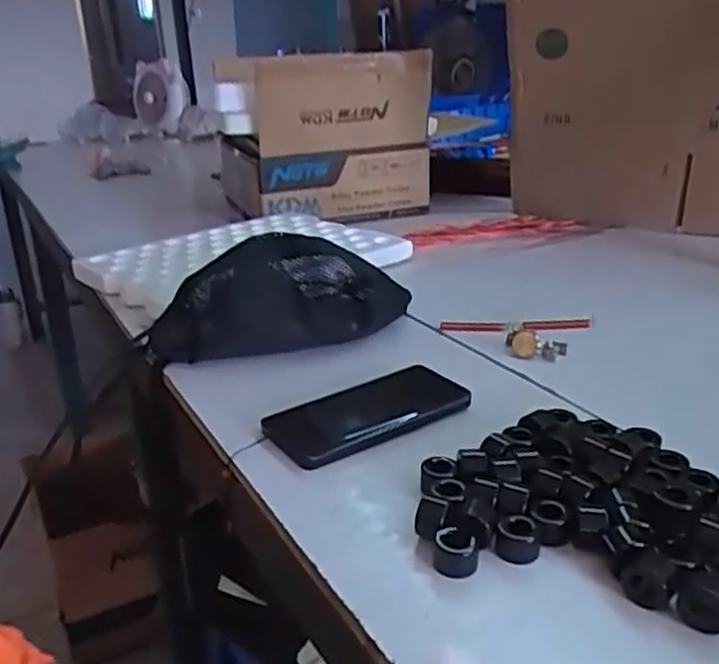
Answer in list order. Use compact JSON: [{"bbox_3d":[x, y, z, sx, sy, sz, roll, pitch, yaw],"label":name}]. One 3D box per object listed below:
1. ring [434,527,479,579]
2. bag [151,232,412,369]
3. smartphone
[{"bbox_3d":[0.057,0.131,0.417,0.025,0.016,0.023,-2,22,1],"label":"ring"},{"bbox_3d":[-0.082,-0.040,0.737,0.263,0.081,0.150,-2,22,2],"label":"bag"},{"bbox_3d":[0.007,0.063,0.585,0.164,0.007,0.082,-17,26,-31],"label":"smartphone"}]

